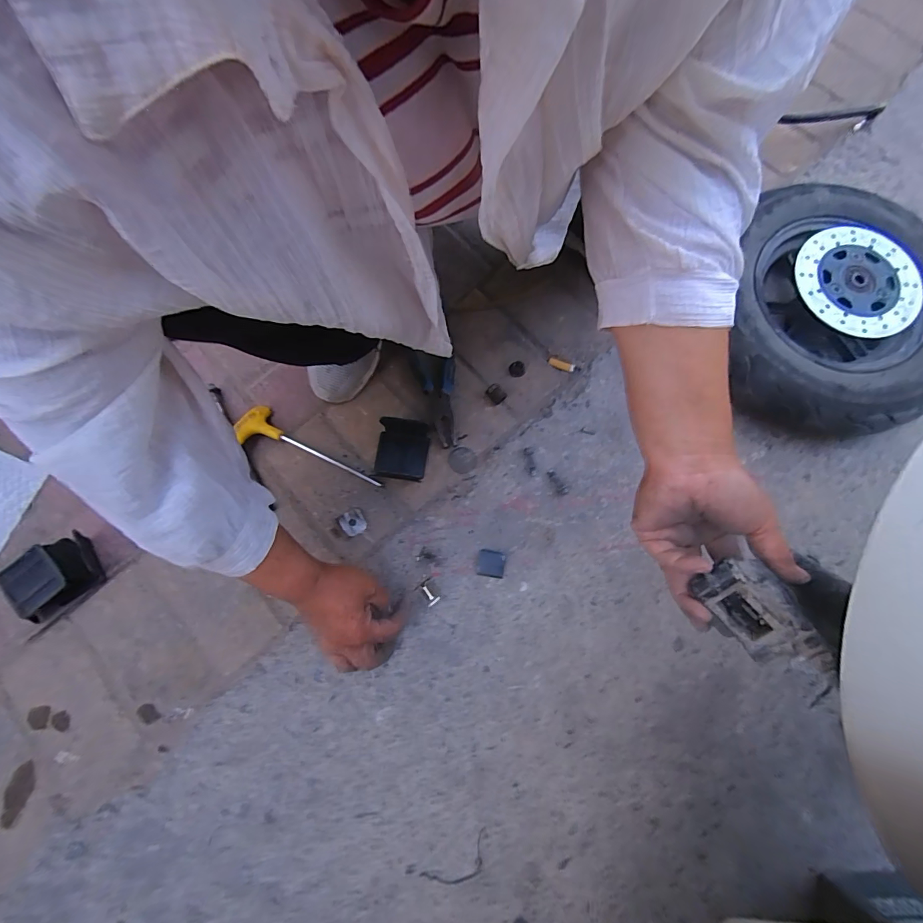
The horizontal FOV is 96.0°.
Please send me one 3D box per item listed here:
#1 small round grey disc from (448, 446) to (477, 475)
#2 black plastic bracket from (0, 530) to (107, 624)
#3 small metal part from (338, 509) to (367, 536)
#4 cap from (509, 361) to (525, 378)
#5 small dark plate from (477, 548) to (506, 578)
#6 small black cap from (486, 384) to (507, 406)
[{"bbox_3d":[0.001,-0.001,0.581,0.040,0.004,0.037,0,75,-1],"label":"small round grey disc"},{"bbox_3d":[-0.515,0.144,0.525,0.090,0.044,0.073,-34,78,-9],"label":"black plastic bracket"},{"bbox_3d":[-0.145,0.082,0.553,0.031,0.008,0.031,-23,77,-6],"label":"small metal part"},{"bbox_3d":[0.082,-0.137,0.614,0.024,0.011,0.025,0,75,-1],"label":"cap"},{"bbox_3d":[0.038,0.133,0.539,0.034,0.012,0.032,10,76,2],"label":"small dark plate"},{"bbox_3d":[0.050,-0.098,0.599,0.022,0.015,0.027,-34,78,-9],"label":"small black cap"}]

